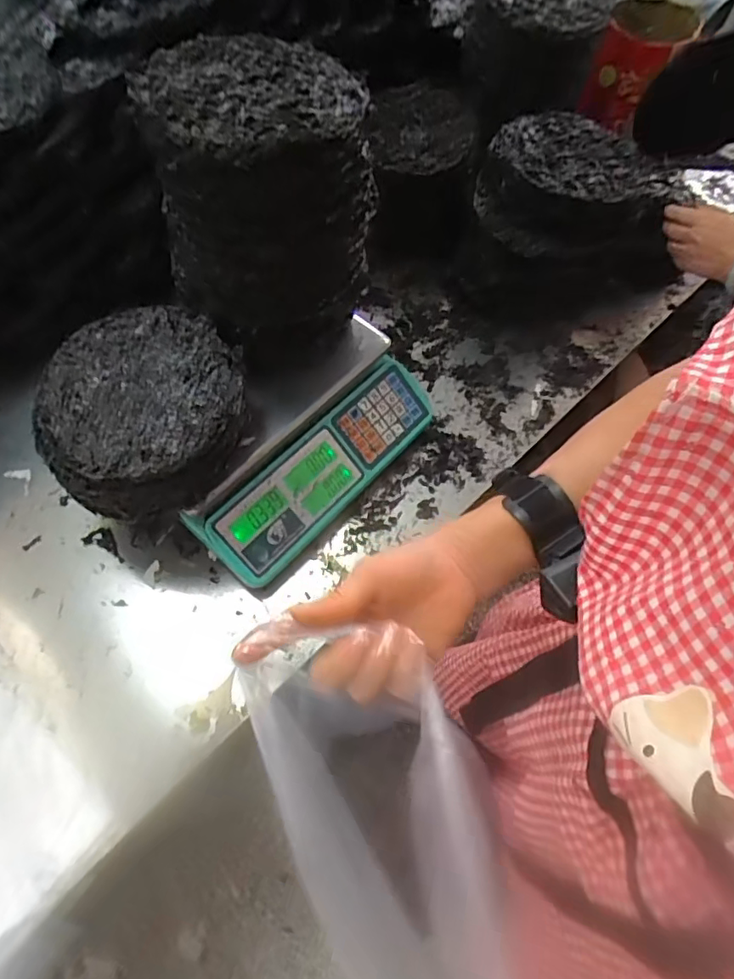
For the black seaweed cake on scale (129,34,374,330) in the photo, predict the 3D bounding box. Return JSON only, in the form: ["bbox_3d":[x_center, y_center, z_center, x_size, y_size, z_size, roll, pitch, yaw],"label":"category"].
[{"bbox_3d":[-0.102,-0.303,0.551,0.206,0.178,0.231,-12,64,-9],"label":"black seaweed cake on scale"}]

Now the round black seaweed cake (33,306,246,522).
[{"bbox_3d":[-0.225,-0.083,0.569,0.193,0.069,0.204,1,63,-2],"label":"round black seaweed cake"}]

